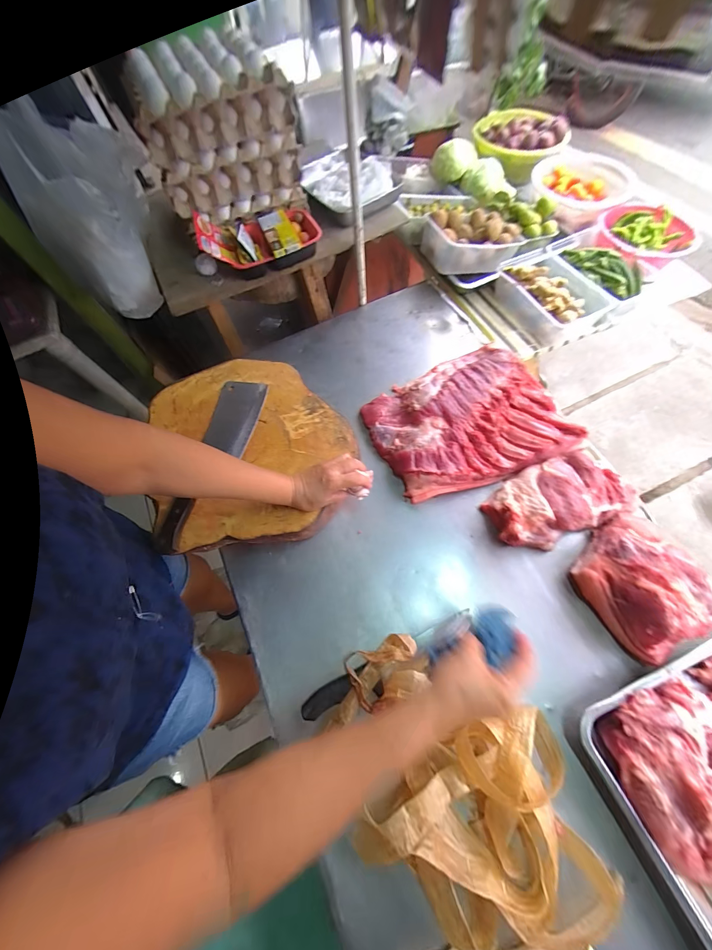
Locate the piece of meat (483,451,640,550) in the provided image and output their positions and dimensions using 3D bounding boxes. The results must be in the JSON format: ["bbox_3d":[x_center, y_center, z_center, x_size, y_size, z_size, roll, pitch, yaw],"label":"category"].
[{"bbox_3d":[0.373,0.044,0.613,0.250,0.076,0.144,-22,67,-4],"label":"piece of meat"}]

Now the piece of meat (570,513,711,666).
[{"bbox_3d":[0.468,0.173,0.536,0.168,0.107,0.194,-28,67,-6],"label":"piece of meat"}]

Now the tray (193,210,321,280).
[{"bbox_3d":[-0.213,-0.534,0.743,0.259,0.077,0.153,-20,66,-3],"label":"tray"}]

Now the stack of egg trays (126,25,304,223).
[{"bbox_3d":[-0.288,-0.736,0.712,0.296,0.204,0.250,-18,67,-5],"label":"stack of egg trays"}]

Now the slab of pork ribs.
[{"bbox_3d":[0.222,-0.116,0.701,0.358,0.061,0.305,-24,67,-5],"label":"slab of pork ribs"}]

